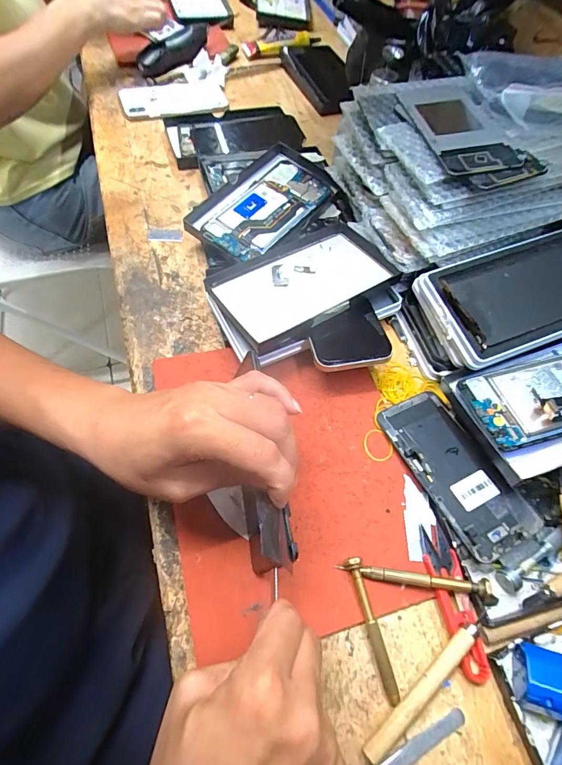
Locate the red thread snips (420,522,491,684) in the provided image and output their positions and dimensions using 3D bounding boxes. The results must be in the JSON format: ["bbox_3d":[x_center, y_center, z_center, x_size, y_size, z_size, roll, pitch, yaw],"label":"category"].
[{"bbox_3d":[0.127,0.160,0.287,0.025,0.012,0.101,-5,62,-7],"label":"red thread snips"}]

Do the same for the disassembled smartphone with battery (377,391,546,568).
[{"bbox_3d":[0.146,0.071,0.330,0.064,0.008,0.140,-22,60,-13],"label":"disassembled smartphone with battery"}]

